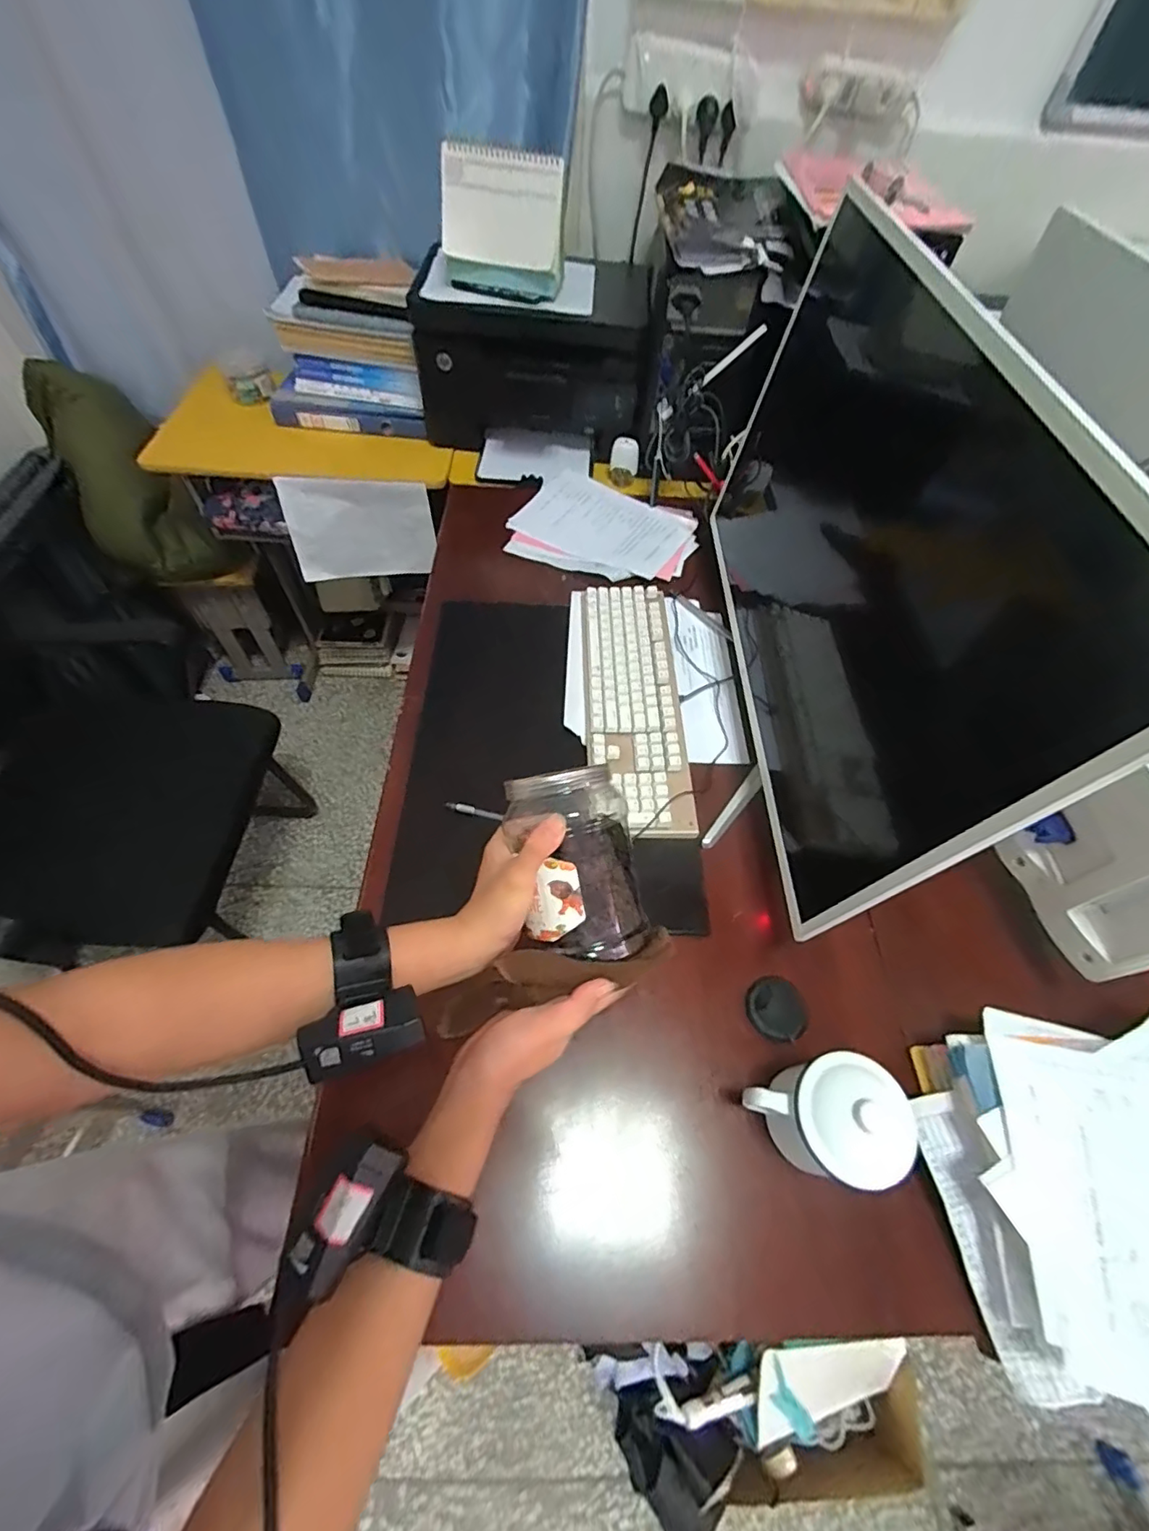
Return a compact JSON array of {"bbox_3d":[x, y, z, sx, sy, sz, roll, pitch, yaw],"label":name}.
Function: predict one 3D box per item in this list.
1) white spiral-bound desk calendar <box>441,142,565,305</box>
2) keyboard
[{"bbox_3d":[-0.115,-0.858,0.885,0.189,0.170,0.046,10,51,3],"label":"white spiral-bound desk calendar"},{"bbox_3d":[0.082,-0.095,0.792,0.130,0.042,0.428,0,59,-4],"label":"keyboard"}]

